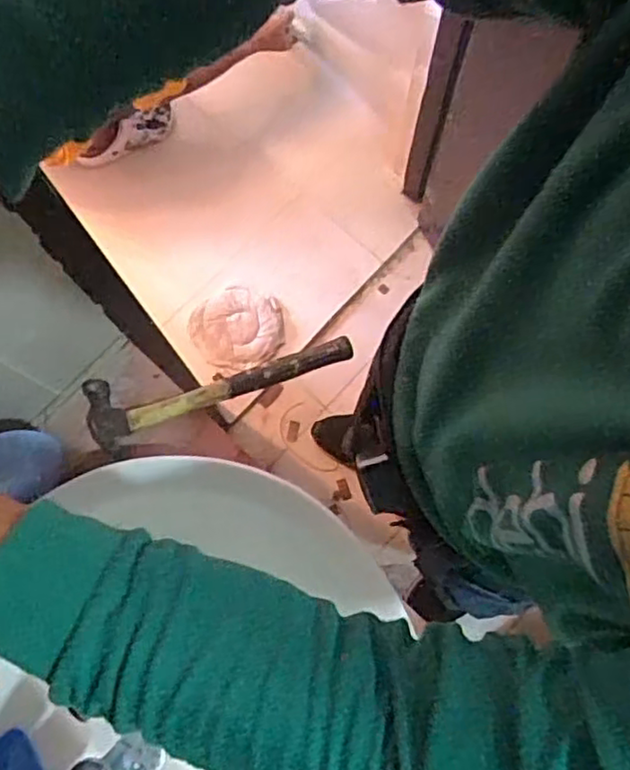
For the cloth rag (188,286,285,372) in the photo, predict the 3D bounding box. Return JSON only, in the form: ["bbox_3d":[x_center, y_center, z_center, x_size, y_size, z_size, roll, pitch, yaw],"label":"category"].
[{"bbox_3d":[-0.175,-0.127,1.479,0.209,0.037,0.185,15,77,4],"label":"cloth rag"}]

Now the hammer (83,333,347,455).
[{"bbox_3d":[-0.100,0.011,0.721,0.293,0.036,0.081,-11,77,-2],"label":"hammer"}]

